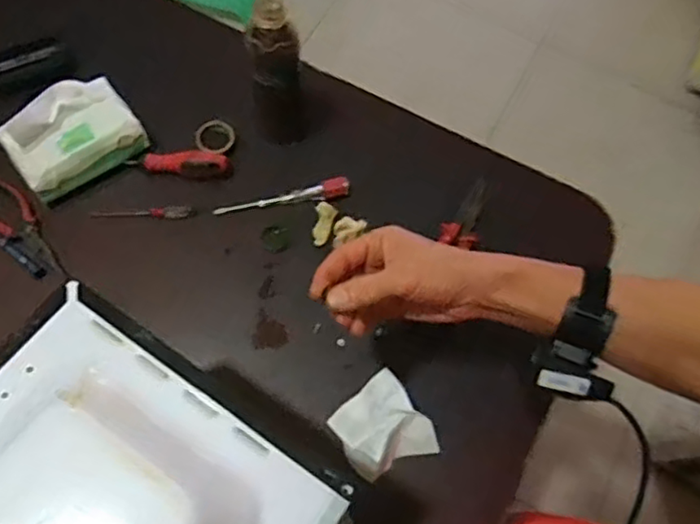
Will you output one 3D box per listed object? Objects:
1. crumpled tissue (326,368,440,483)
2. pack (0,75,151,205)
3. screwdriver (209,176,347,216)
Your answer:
[{"bbox_3d":[0.033,0.174,0.646,0.085,0.038,0.093,-37,75,-16],"label":"crumpled tissue"},{"bbox_3d":[-0.325,-0.147,0.734,0.148,0.072,0.089,-31,73,-14],"label":"pack"},{"bbox_3d":[-0.082,-0.078,0.761,0.163,0.022,0.024,-9,69,-7],"label":"screwdriver"}]

